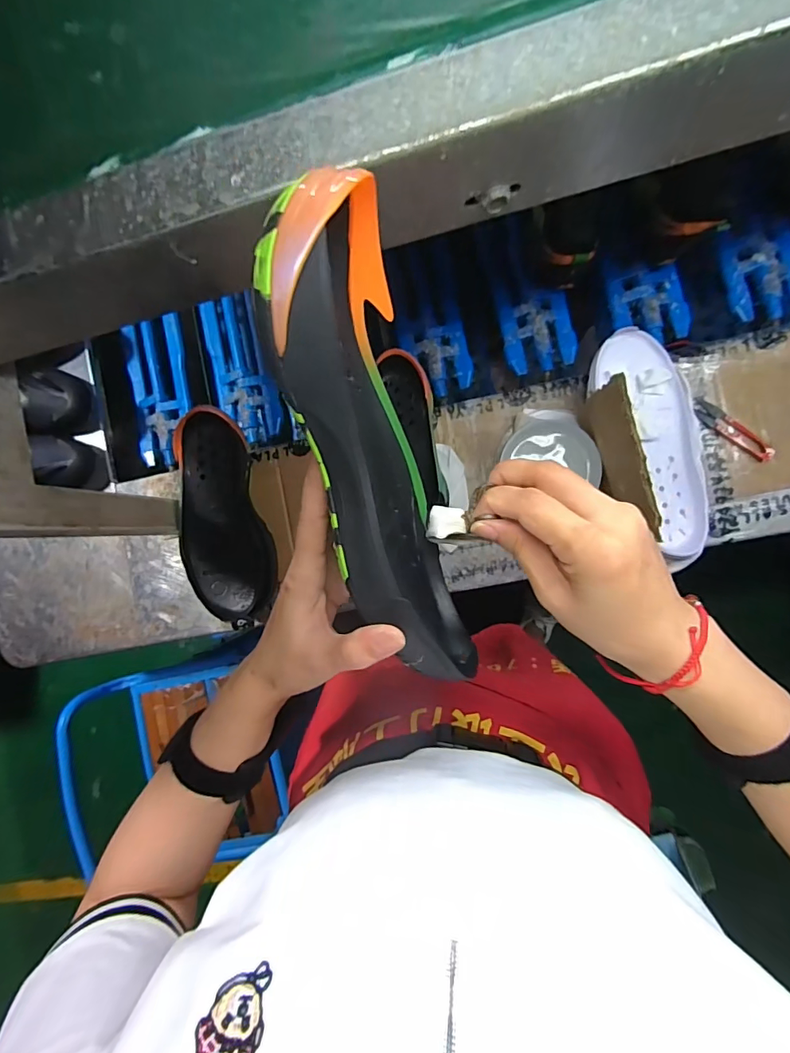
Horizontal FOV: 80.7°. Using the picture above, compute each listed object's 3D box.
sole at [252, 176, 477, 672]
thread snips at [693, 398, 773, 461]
[{"bbox_3d":[-0.007,-0.033,0.253,0.054,0.111,0.252,-14,117,6],"label":"sole"},{"bbox_3d":[0.397,-0.113,0.545,0.103,0.009,0.024,40,96,3],"label":"thread snips"}]

